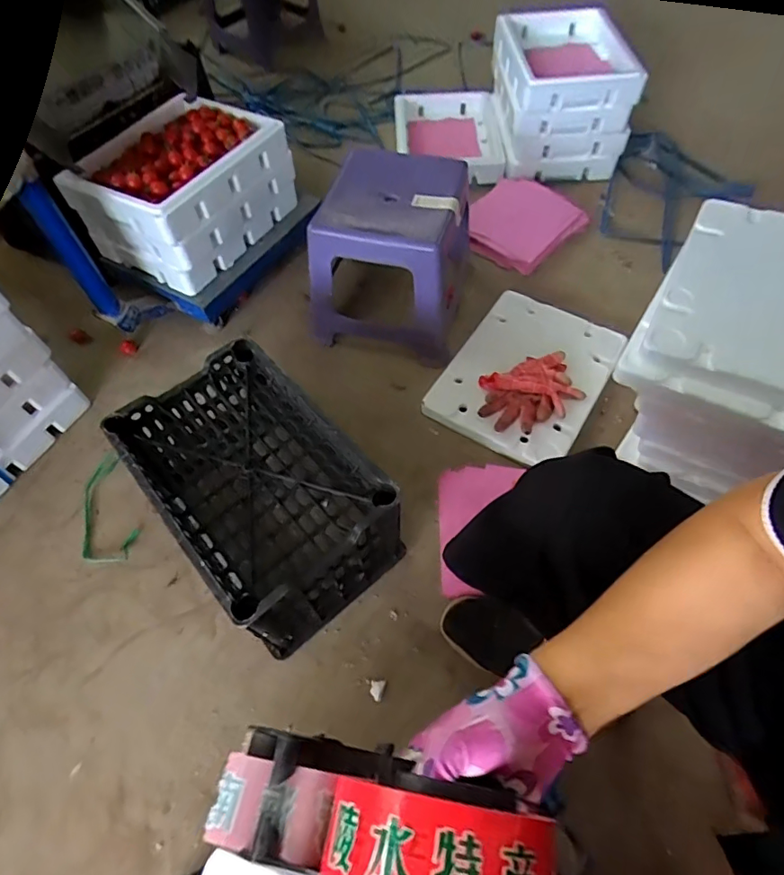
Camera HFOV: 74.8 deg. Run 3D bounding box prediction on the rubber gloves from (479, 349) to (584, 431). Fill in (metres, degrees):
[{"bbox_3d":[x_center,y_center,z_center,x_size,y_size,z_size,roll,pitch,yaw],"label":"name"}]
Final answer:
[{"bbox_3d":[0.242,-0.079,0.911,0.195,0.040,0.128,-22,61,-11],"label":"rubber gloves"}]

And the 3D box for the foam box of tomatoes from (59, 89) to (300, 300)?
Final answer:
[{"bbox_3d":[-0.401,-0.492,1.021,0.262,0.185,0.346,23,63,15],"label":"foam box of tomatoes"}]

